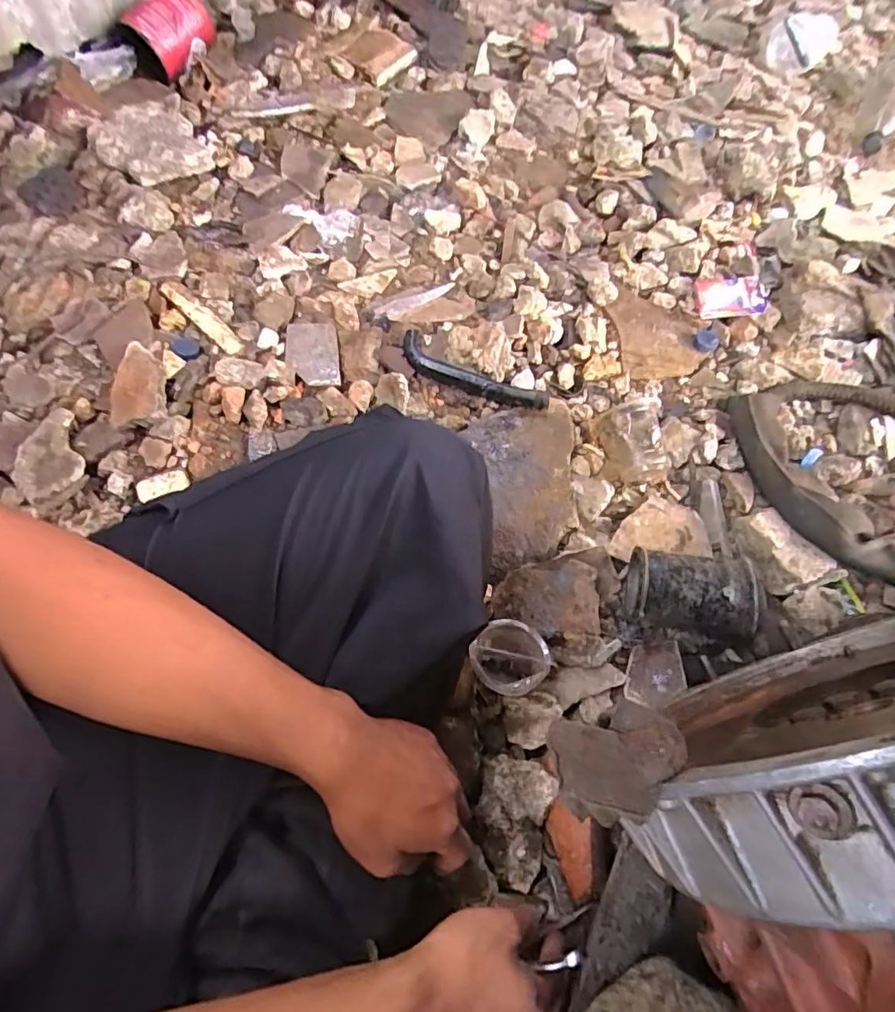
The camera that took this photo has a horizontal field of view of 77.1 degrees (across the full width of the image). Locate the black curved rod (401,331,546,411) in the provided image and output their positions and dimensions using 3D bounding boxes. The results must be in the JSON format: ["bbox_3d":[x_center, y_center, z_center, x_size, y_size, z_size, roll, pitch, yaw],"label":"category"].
[{"bbox_3d":[0.031,-0.169,0.733,0.206,0.018,0.041,29,67,9],"label":"black curved rod"}]

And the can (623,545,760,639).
[{"bbox_3d":[0.257,0.093,0.592,0.126,0.081,0.076,11,66,1],"label":"can"}]

